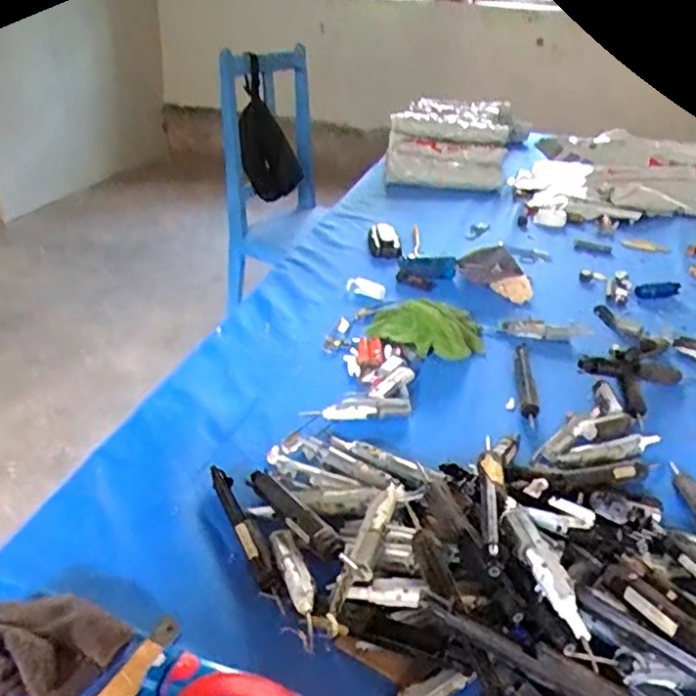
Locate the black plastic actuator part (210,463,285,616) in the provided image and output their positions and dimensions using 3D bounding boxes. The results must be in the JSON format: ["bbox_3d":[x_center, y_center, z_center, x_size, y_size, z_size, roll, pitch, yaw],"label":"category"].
[{"bbox_3d":[-0.084,0.150,0.532,0.018,0.019,0.152,-13,35,-22],"label":"black plastic actuator part"}]

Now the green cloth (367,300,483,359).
[{"bbox_3d":[0.102,-0.034,0.835,0.144,0.054,0.113,6,32,7],"label":"green cloth"}]

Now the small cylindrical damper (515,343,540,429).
[{"bbox_3d":[0.211,0.037,0.767,0.019,0.020,0.177,6,32,6],"label":"small cylindrical damper"}]

